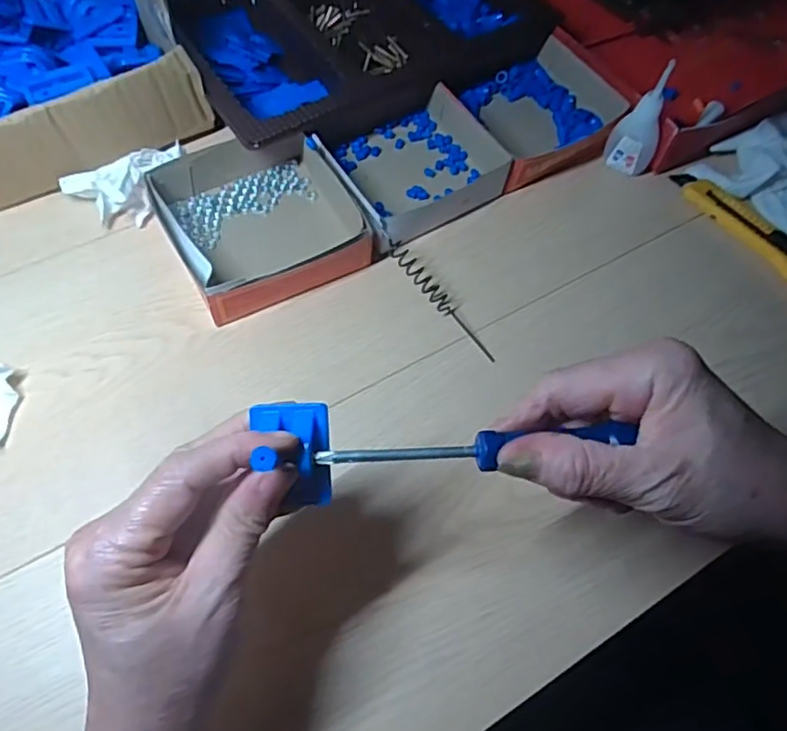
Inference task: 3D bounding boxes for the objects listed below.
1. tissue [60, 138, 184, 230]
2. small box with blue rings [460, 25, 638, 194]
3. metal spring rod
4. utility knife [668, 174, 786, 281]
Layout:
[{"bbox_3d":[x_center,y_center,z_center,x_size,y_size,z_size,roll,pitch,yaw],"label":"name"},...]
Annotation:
[{"bbox_3d":[-0.191,-0.127,0.449,0.087,0.035,0.054,-3,63,-5],"label":"tissue"},{"bbox_3d":[0.117,-0.208,0.509,0.123,0.039,0.114,-25,67,-16],"label":"small box with blue rings"},{"bbox_3d":[0.032,-0.043,0.427,0.013,0.010,0.102,-40,86,-21],"label":"metal spring rod"},{"bbox_3d":[0.276,-0.092,0.471,0.033,0.013,0.161,-39,71,-21],"label":"utility knife"}]

